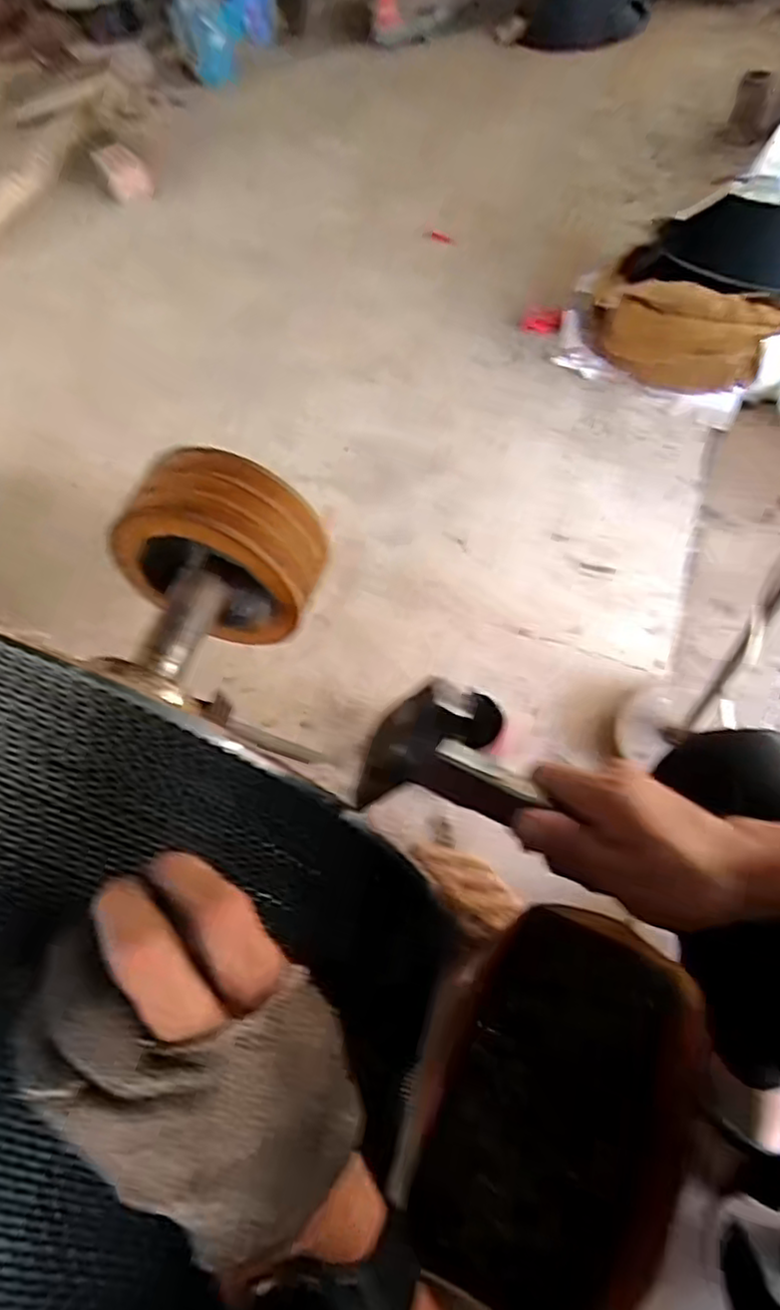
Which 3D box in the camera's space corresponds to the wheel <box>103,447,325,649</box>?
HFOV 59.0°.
[{"bbox_3d":[-0.165,-0.103,0.680,0.195,0.178,0.087,6,57,12],"label":"wheel"}]

